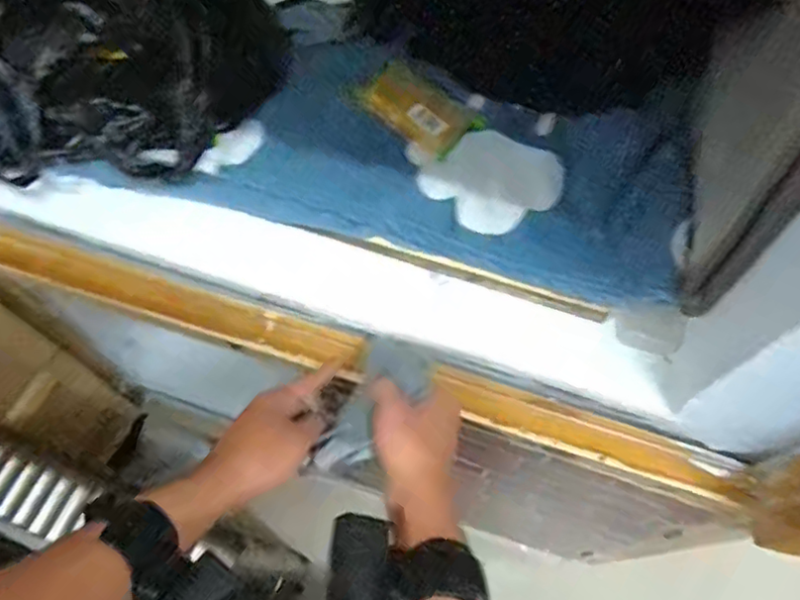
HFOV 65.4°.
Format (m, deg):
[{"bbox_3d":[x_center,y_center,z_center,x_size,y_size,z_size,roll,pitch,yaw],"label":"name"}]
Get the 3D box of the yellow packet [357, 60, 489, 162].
[{"bbox_3d":[0.019,-0.182,0.591,0.114,0.011,0.068,40,69,16],"label":"yellow packet"}]

